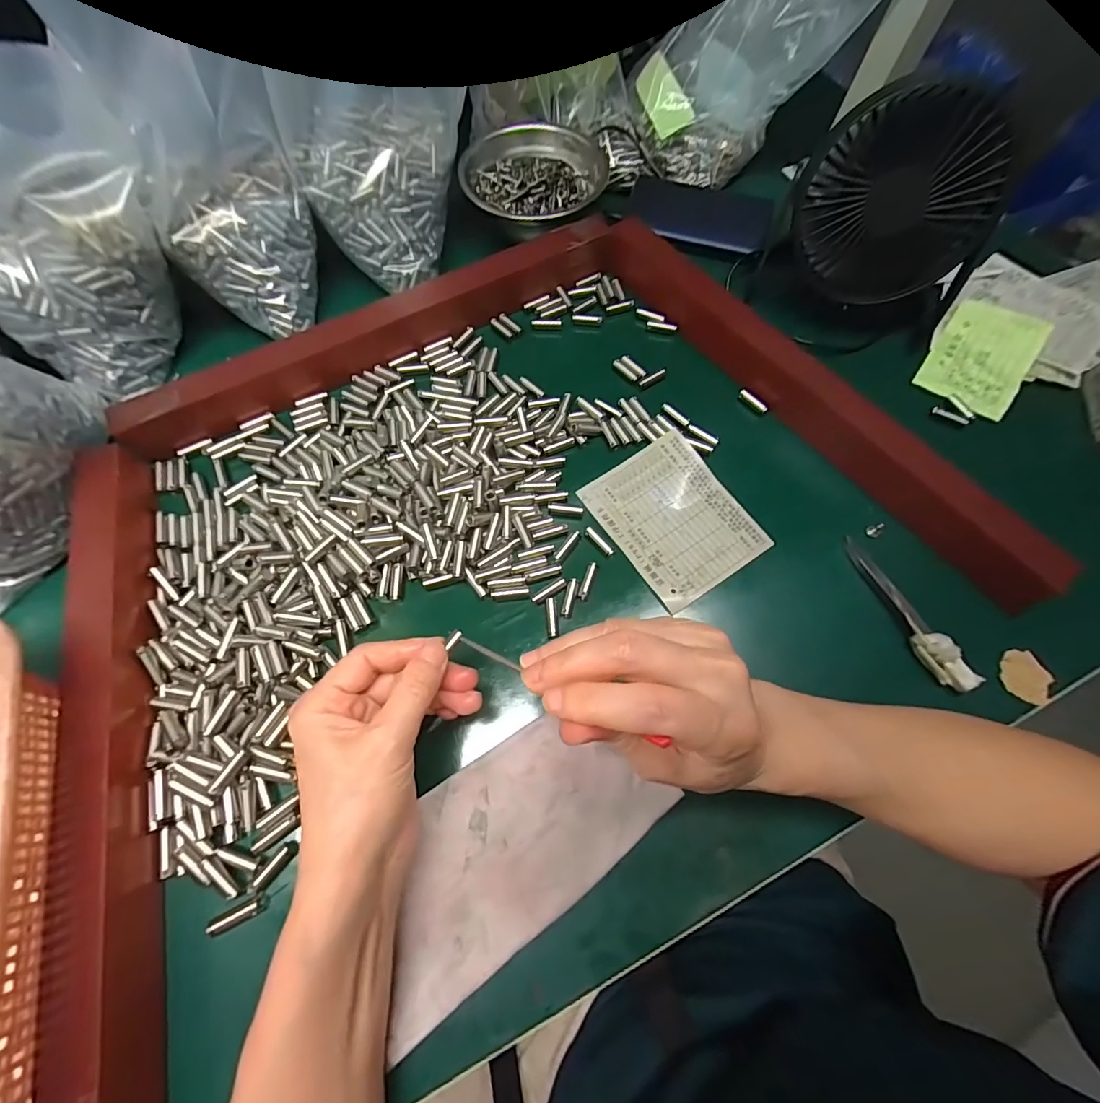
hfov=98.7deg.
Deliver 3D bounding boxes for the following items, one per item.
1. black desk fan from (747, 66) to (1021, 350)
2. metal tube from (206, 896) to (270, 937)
[{"bbox_3d":[0.255,-0.255,0.364,0.135,0.156,0.112,23,70,7],"label":"black desk fan"},{"bbox_3d":[-0.158,0.185,0.239,0.028,0.005,0.008,-23,71,-10],"label":"metal tube"}]

